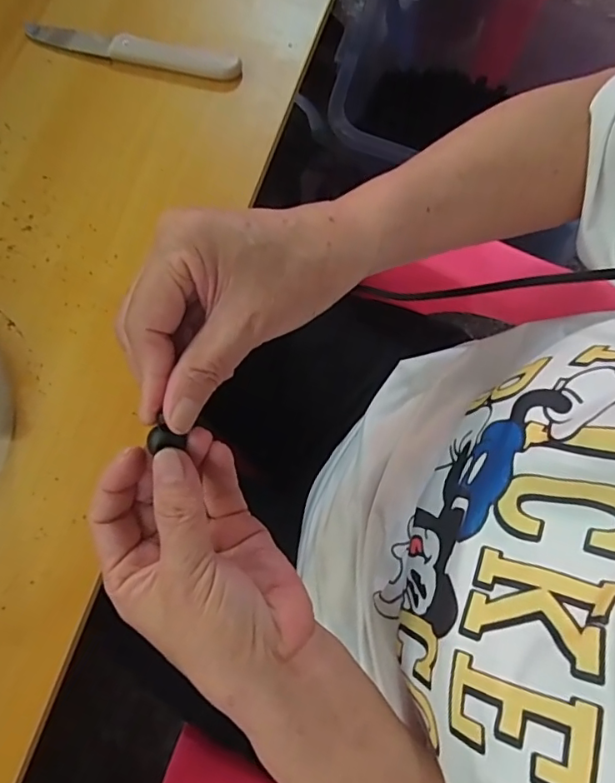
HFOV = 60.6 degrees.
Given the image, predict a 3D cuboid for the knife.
[{"bbox_3d":[-0.132,-0.256,0.392,0.164,0.010,0.024,11,75,1],"label":"knife"}]

